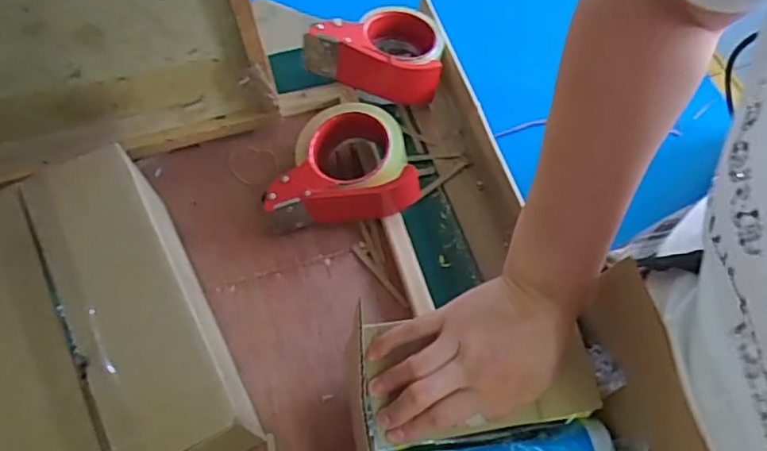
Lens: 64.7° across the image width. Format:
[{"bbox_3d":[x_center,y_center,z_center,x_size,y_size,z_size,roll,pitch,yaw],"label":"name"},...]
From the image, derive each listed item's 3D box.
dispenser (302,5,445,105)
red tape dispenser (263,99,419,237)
[{"bbox_3d":[-0.009,-0.189,0.660,0.146,0.066,0.094,7,65,4],"label":"dispenser"},{"bbox_3d":[-0.045,-0.057,0.598,0.142,0.080,0.103,-8,65,-4],"label":"red tape dispenser"}]

